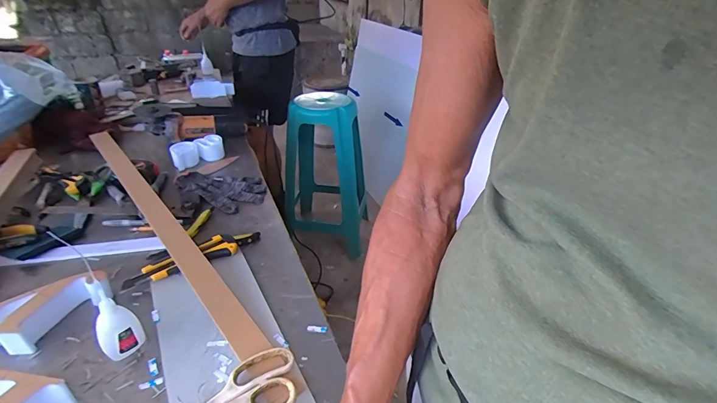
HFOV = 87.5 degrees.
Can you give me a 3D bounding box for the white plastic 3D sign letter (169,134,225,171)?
[{"bbox_3d":[-0.398,-0.126,0.926,0.120,0.040,0.073,-14,35,-25],"label":"white plastic 3D sign letter"}]

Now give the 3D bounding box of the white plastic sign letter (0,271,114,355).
[{"bbox_3d":[-0.404,0.141,0.490,0.060,0.048,0.131,19,35,25],"label":"white plastic sign letter"}]

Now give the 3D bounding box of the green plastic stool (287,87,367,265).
[{"bbox_3d":[-0.148,-0.155,1.798,0.369,0.674,0.462,3,31,0],"label":"green plastic stool"}]

